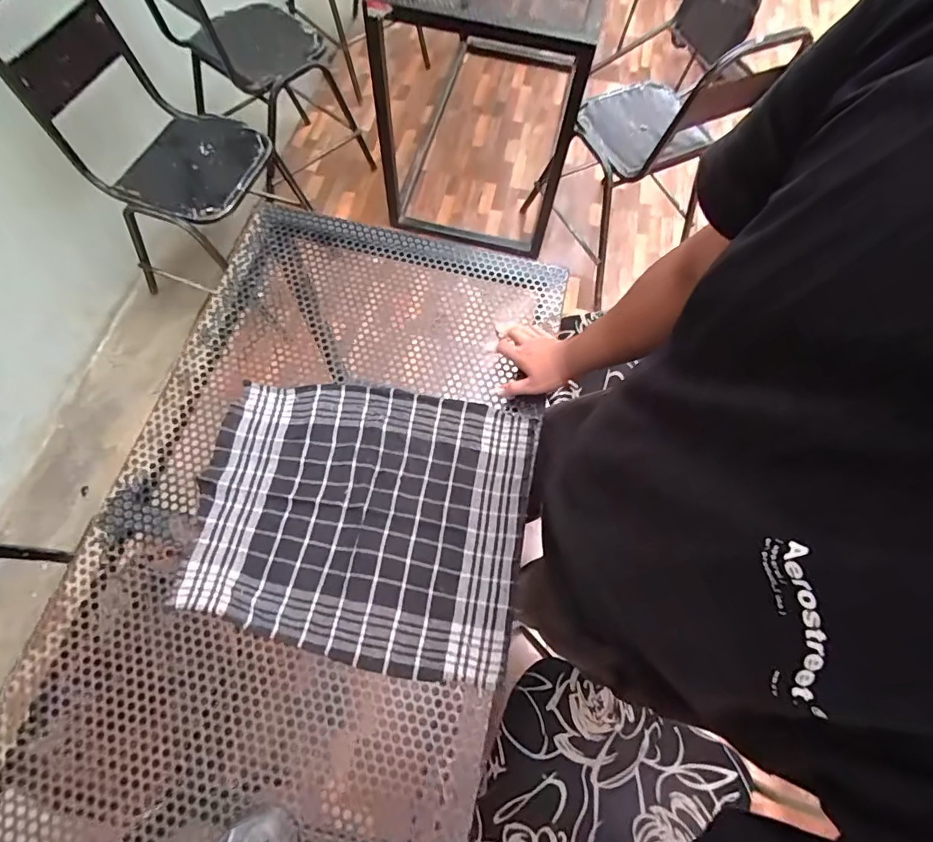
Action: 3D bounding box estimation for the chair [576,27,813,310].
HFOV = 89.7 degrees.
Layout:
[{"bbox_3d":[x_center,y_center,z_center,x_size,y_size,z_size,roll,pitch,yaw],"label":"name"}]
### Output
[{"bbox_3d":[0.549,-0.826,1.391,0.417,0.706,0.408,-29,73,-13],"label":"chair"}]

